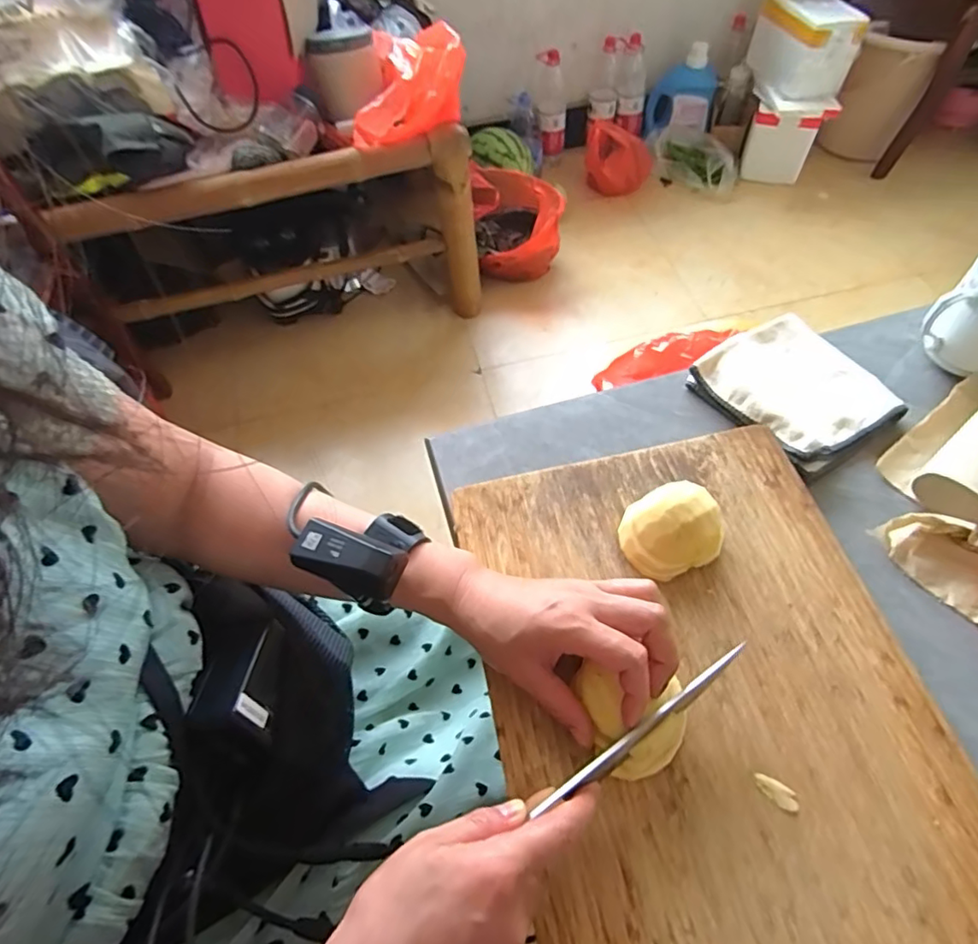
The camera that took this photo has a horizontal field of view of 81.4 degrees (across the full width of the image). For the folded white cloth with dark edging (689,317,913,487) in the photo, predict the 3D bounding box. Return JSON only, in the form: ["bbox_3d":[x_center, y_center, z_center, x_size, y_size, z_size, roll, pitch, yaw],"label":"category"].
[{"bbox_3d":[0.275,-0.076,0.510,0.132,0.029,0.144,-30,61,-15],"label":"folded white cloth with dark edging"}]

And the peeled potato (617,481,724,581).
[{"bbox_3d":[0.133,0.041,0.413,0.067,0.034,0.057,-21,59,-10],"label":"peeled potato"}]

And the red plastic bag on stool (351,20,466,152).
[{"bbox_3d":[-0.143,-0.737,1.078,0.198,0.131,0.223,8,59,8],"label":"red plastic bag on stool"}]

